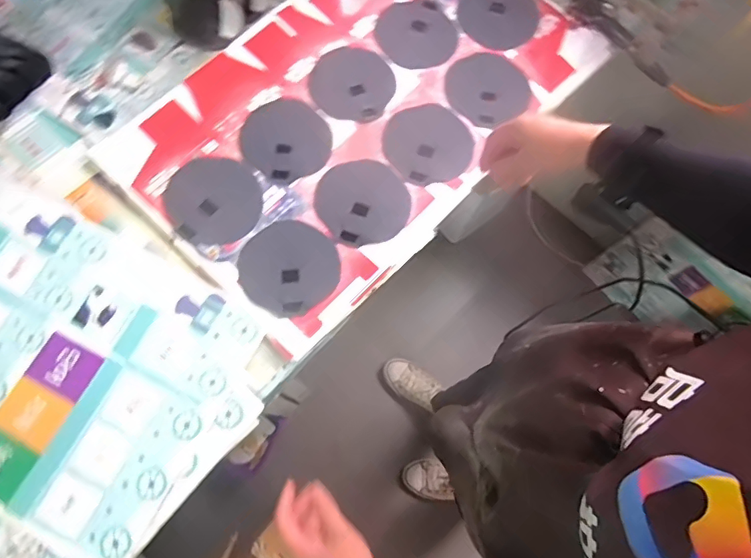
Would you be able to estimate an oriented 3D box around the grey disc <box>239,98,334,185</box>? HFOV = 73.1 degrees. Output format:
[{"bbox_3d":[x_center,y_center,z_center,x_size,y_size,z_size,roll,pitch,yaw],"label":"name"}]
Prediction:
[{"bbox_3d":[-0.146,-0.230,0.826,0.135,0.011,0.145,1,72,-2],"label":"grey disc"}]

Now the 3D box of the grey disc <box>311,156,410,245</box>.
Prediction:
[{"bbox_3d":[-0.021,-0.123,0.805,0.139,0.006,0.146,1,72,-2],"label":"grey disc"}]

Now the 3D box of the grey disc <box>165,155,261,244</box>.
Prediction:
[{"bbox_3d":[-0.254,-0.126,0.789,0.143,0.006,0.137,1,72,-2],"label":"grey disc"}]

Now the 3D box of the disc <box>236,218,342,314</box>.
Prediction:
[{"bbox_3d":[-0.128,-0.020,0.758,0.143,0.018,0.143,1,72,-2],"label":"disc"}]

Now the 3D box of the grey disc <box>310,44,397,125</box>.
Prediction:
[{"bbox_3d":[-0.039,-0.338,0.872,0.141,0.007,0.147,1,72,-2],"label":"grey disc"}]

